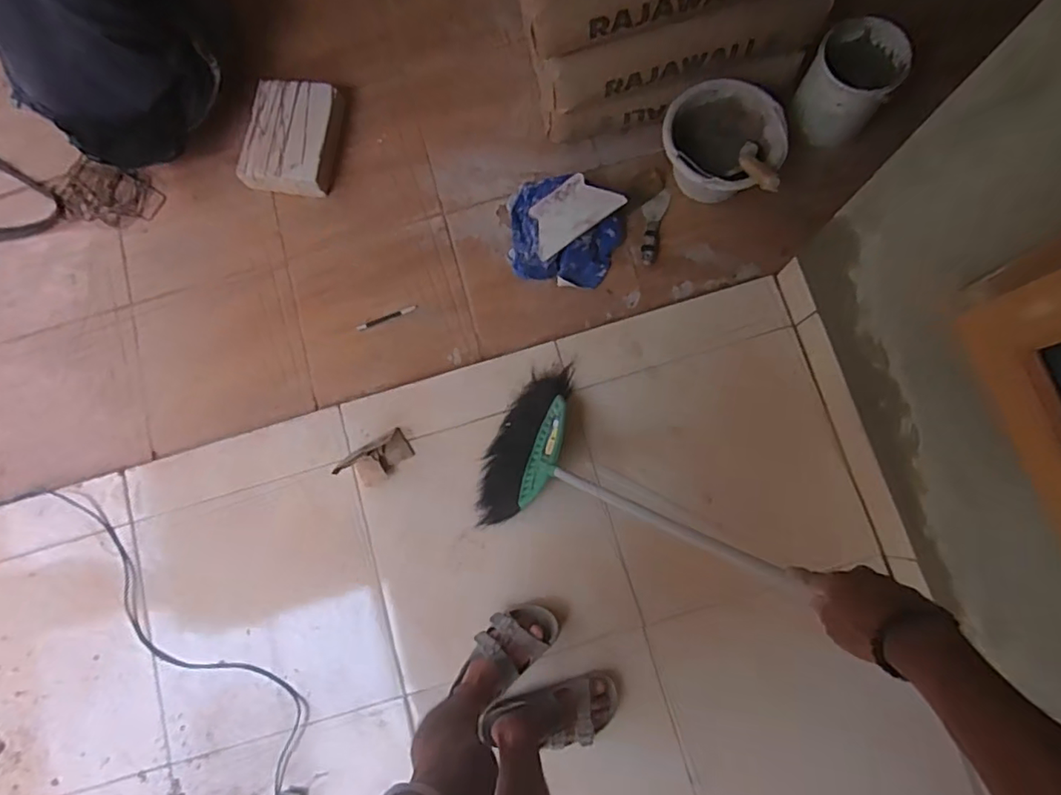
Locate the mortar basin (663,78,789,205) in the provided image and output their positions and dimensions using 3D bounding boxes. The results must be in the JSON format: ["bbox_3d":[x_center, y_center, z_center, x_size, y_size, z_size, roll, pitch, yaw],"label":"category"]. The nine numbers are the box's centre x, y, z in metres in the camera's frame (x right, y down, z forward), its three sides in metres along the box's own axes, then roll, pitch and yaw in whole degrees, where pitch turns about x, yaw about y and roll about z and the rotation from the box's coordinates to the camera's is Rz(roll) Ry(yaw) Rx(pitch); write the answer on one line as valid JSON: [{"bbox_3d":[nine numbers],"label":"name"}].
[{"bbox_3d":[0.419,-0.562,1.289,0.255,0.163,0.262,0,80,2],"label":"mortar basin"}]

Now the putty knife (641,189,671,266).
[{"bbox_3d":[0.287,-0.406,1.351,0.057,0.015,0.186,14,83,4],"label":"putty knife"}]

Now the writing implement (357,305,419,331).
[{"bbox_3d":[-0.341,-0.191,1.368,0.150,0.015,0.016,-22,82,-1],"label":"writing implement"}]

